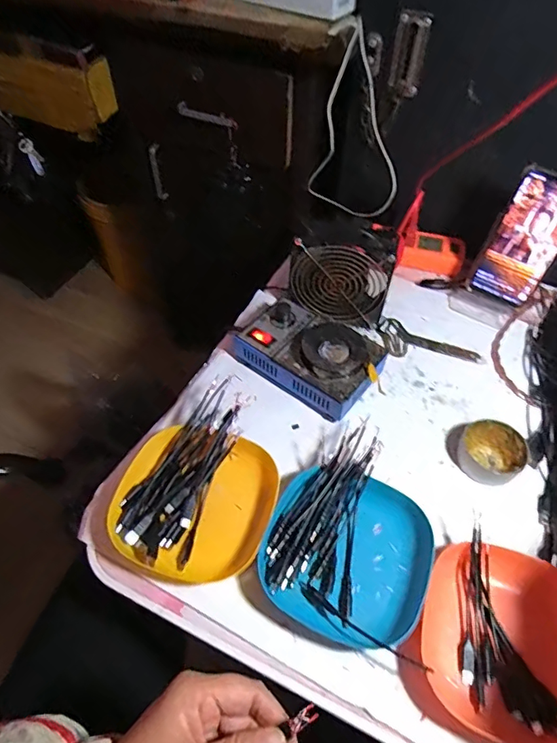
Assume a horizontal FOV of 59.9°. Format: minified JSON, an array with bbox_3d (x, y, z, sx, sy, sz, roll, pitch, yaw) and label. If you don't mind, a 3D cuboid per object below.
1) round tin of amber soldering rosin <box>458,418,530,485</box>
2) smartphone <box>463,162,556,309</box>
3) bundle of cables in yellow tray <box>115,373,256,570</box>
[{"bbox_3d":[0.220,0.082,0.496,0.061,0.024,0.058,1,52,-1],"label":"round tin of amber soldering rosin"},{"bbox_3d":[0.295,-0.155,0.580,0.078,0.163,0.009,30,46,15],"label":"smartphone"},{"bbox_3d":[-0.089,0.091,0.465,0.075,0.041,0.180,17,54,11],"label":"bundle of cables in yellow tray"}]

